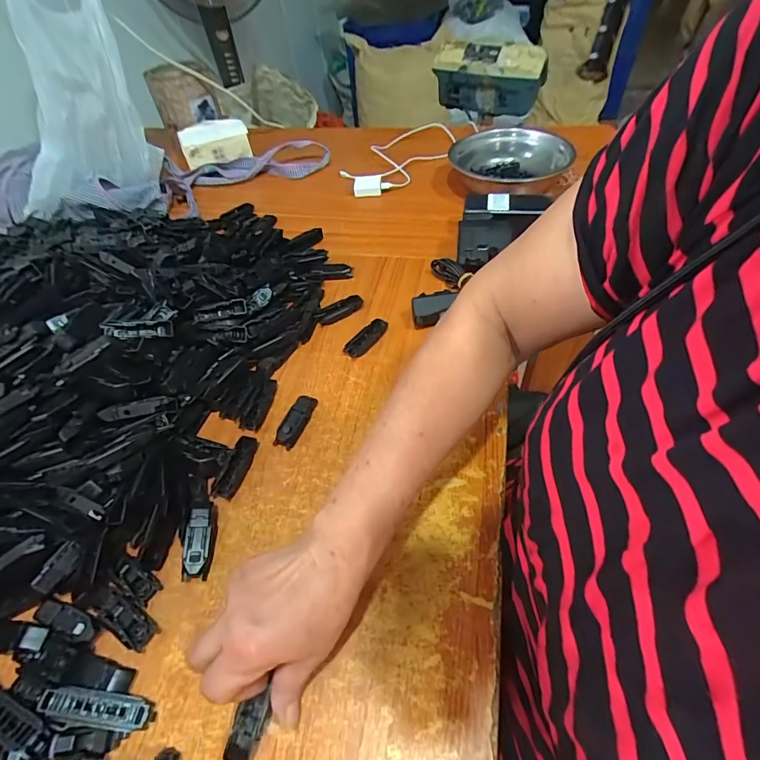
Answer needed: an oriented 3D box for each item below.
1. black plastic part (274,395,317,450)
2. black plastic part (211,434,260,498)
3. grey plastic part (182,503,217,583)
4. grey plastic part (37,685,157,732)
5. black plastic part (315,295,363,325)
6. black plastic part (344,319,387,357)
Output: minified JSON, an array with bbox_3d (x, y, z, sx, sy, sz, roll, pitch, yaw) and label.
[{"bbox_3d":[-0.090,0.044,0.463,0.023,0.013,0.065,16,53,14],"label":"black plastic part"},{"bbox_3d":[-0.144,0.088,0.428,0.024,0.012,0.065,13,52,11],"label":"black plastic part"},{"bbox_3d":[-0.162,0.142,0.383,0.025,0.019,0.069,-4,51,-2],"label":"grey plastic part"},{"bbox_3d":[-0.203,0.235,0.305,0.077,0.014,0.020,11,48,-2],"label":"grey plastic part"},{"bbox_3d":[-0.054,-0.094,0.568,0.065,0.012,0.023,-28,55,-20],"label":"black plastic part"},{"bbox_3d":[-0.017,-0.053,0.532,0.023,0.013,0.064,33,59,25],"label":"black plastic part"}]

